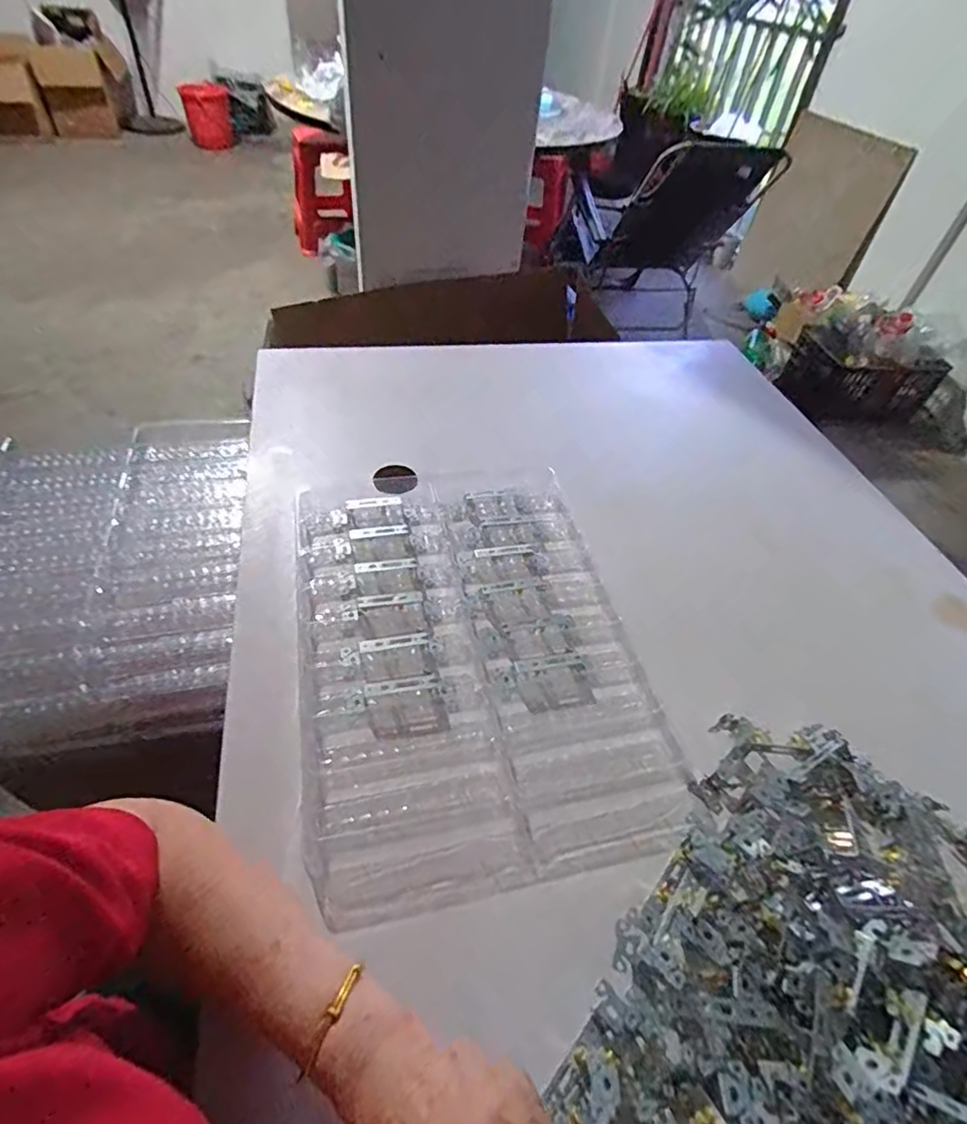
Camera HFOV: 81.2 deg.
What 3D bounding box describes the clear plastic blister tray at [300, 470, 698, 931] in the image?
[{"bbox_3d":[-0.015,0.074,0.597,0.327,0.026,0.473,-7,50,-12],"label":"clear plastic blister tray"}]

